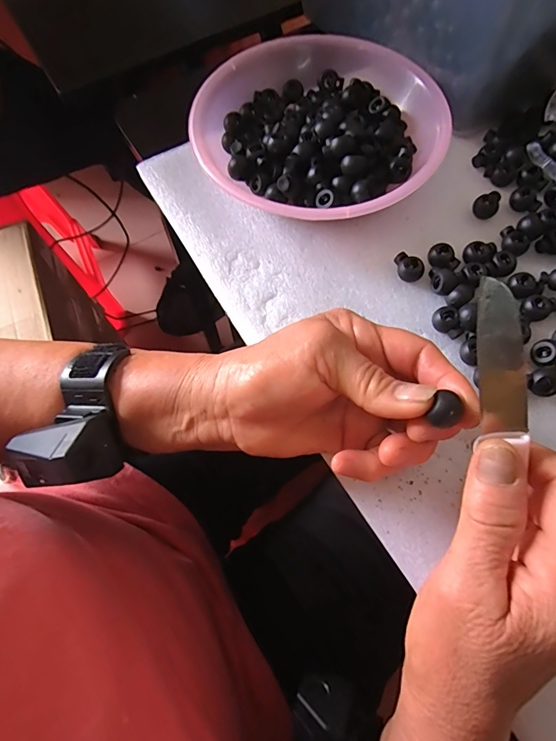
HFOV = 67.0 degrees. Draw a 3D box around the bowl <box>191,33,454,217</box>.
[{"bbox_3d":[0.032,-0.192,0.334,0.183,0.042,0.194,-1,68,2],"label":"bowl"}]

